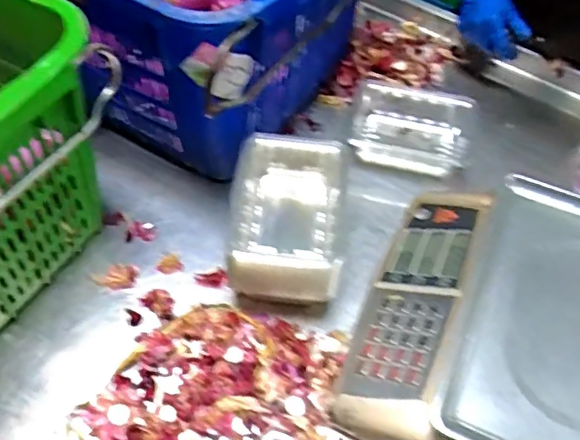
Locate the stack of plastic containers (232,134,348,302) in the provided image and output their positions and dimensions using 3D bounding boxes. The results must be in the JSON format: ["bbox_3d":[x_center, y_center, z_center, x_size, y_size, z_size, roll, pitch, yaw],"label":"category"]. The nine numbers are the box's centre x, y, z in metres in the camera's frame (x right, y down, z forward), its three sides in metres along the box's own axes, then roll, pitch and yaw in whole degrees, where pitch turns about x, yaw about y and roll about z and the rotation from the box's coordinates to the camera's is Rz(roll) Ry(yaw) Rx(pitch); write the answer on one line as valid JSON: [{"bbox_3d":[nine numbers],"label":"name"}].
[{"bbox_3d":[-0.003,0.002,0.685,0.126,0.114,0.195,4,53,-1],"label":"stack of plastic containers"}]

